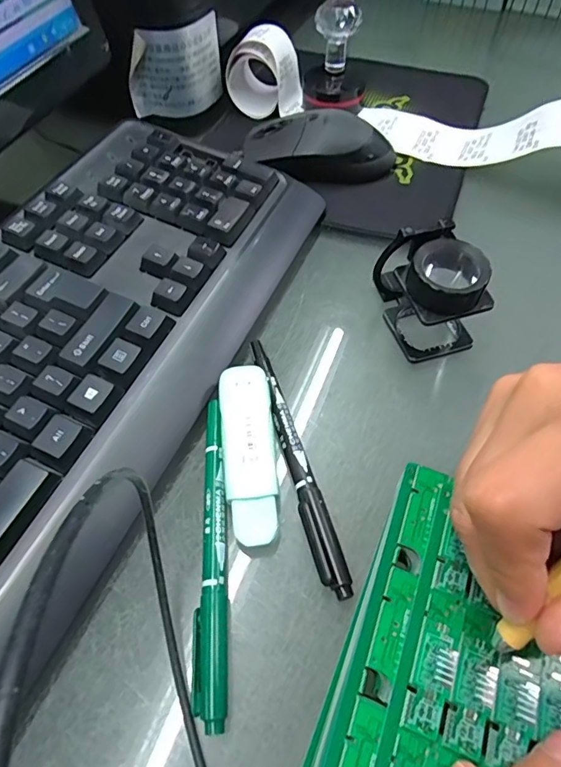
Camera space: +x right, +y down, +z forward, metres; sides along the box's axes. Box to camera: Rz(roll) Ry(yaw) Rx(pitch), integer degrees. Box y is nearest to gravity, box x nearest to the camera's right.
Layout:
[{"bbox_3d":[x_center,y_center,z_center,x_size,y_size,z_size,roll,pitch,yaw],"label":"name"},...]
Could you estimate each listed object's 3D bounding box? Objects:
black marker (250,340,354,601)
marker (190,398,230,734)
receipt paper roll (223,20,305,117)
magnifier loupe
[{"bbox_3d":[0.007,0.033,0.234,0.014,0.012,0.138,-13,57,-8],"label":"black marker"},{"bbox_3d":[-0.029,0.070,0.212,0.013,0.012,0.135,-2,56,-1],"label":"marker"},{"bbox_3d":[-0.010,-0.268,0.409,0.058,0.057,0.063,14,57,10],"label":"receipt paper roll"},{"bbox_3d":[0.082,-0.053,0.264,0.044,0.057,0.065,-14,57,-9],"label":"magnifier loupe"}]

